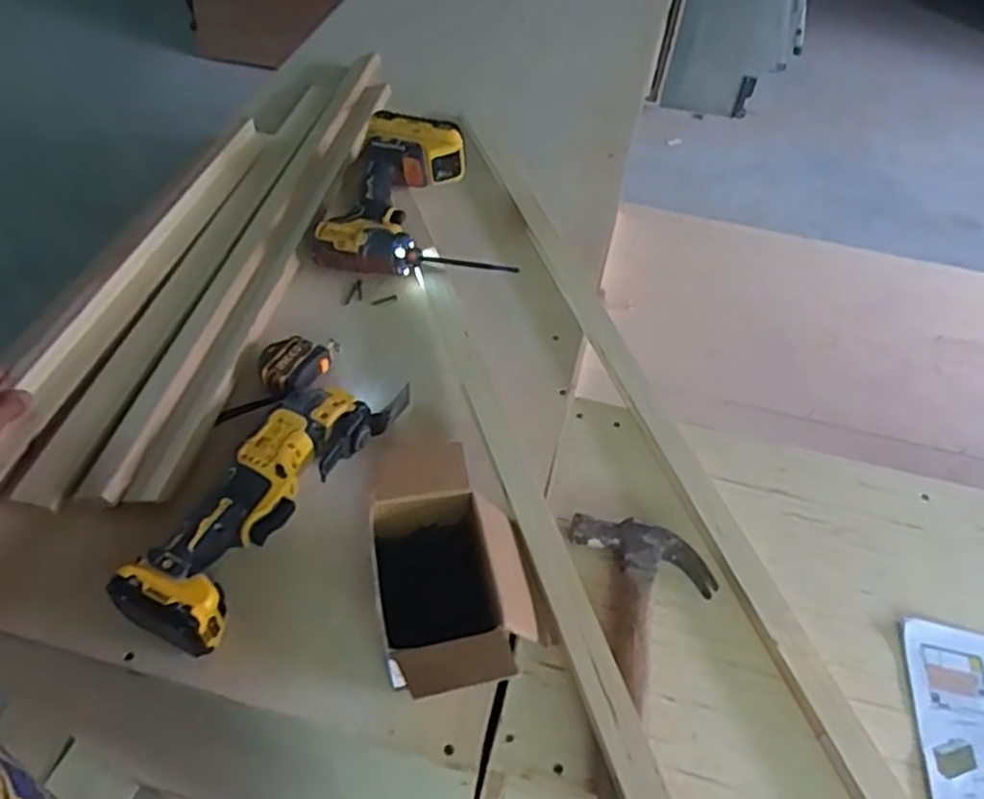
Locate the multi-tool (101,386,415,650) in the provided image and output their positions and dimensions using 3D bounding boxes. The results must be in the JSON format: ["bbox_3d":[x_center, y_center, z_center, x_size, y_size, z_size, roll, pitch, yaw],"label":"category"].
[{"bbox_3d":[-0.200,0.075,0.642,0.093,0.063,0.303,23,54,16],"label":"multi-tool"}]

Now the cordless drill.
[{"bbox_3d":[-0.086,-0.250,0.890,0.238,0.097,0.211,7,52,4],"label":"cordless drill"}]

